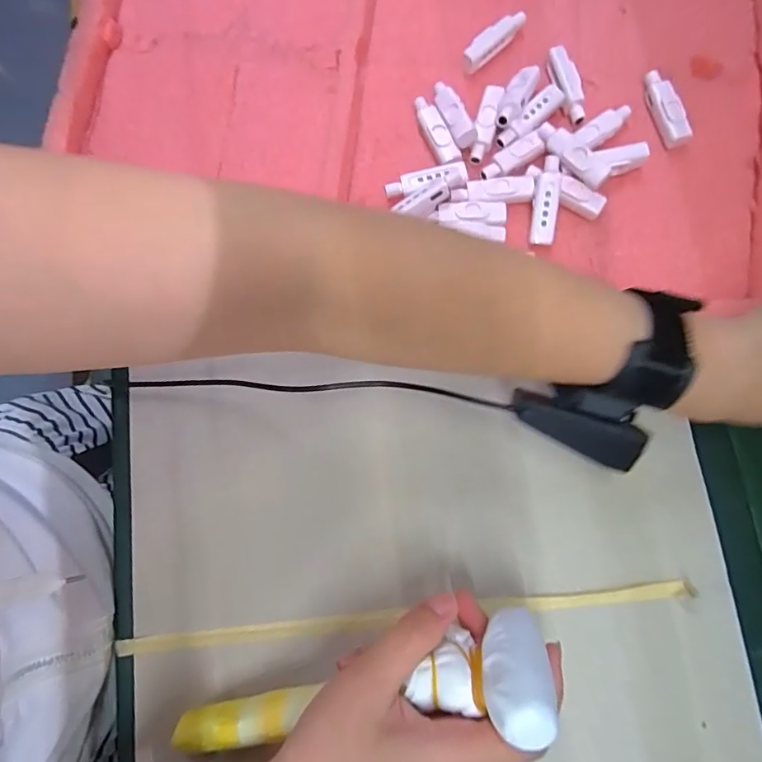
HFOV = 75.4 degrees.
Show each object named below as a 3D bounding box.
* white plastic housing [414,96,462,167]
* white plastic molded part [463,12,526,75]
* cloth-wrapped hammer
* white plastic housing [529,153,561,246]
[{"bbox_3d":[0.039,-0.174,0.350,0.017,0.017,0.056,-18,79,-3],"label":"white plastic housing"},{"bbox_3d":[0.084,-0.254,0.368,0.057,0.020,0.013,-44,81,-7],"label":"white plastic molded part"},{"bbox_3d":[-0.020,0.167,0.256,0.211,0.048,0.035,-21,79,15],"label":"cloth-wrapped hammer"},{"bbox_3d":[0.109,-0.119,0.327,0.017,0.006,0.056,7,97,2],"label":"white plastic housing"}]

